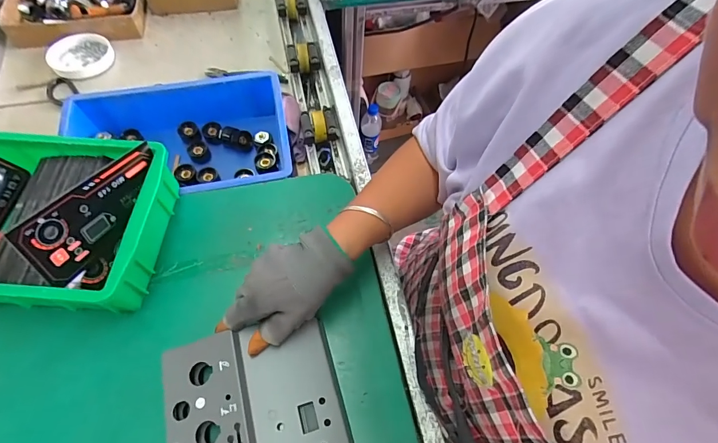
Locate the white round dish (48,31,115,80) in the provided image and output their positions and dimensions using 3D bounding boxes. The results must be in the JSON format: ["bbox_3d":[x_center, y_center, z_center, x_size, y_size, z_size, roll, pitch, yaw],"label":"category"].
[{"bbox_3d":[-0.500,-0.301,0.687,0.104,0.017,0.103,1,62,-2],"label":"white round dish"}]

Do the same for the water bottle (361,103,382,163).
[{"bbox_3d":[0.037,-0.281,1.222,0.063,0.220,0.058,6,62,0],"label":"water bottle"}]

